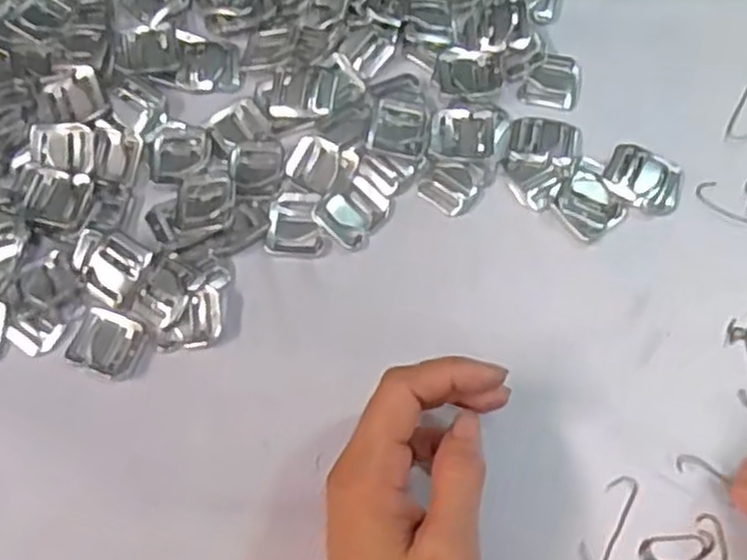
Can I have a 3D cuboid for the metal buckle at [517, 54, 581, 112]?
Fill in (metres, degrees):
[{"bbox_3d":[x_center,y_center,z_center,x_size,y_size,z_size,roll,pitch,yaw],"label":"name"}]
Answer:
[{"bbox_3d":[0.097,-0.109,0.423,0.031,0.006,0.033,12,68,5],"label":"metal buckle"}]

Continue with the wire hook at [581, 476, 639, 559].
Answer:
[{"bbox_3d":[0.103,0.105,0.337,0.013,0.004,0.043,28,71,11],"label":"wire hook"}]

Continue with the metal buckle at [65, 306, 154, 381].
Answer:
[{"bbox_3d":[-0.125,0.030,0.369,0.036,0.005,0.030,22,70,9],"label":"metal buckle"}]

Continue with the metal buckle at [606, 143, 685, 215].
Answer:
[{"bbox_3d":[0.137,-0.050,0.393,0.038,0.013,0.027,19,69,8],"label":"metal buckle"}]

